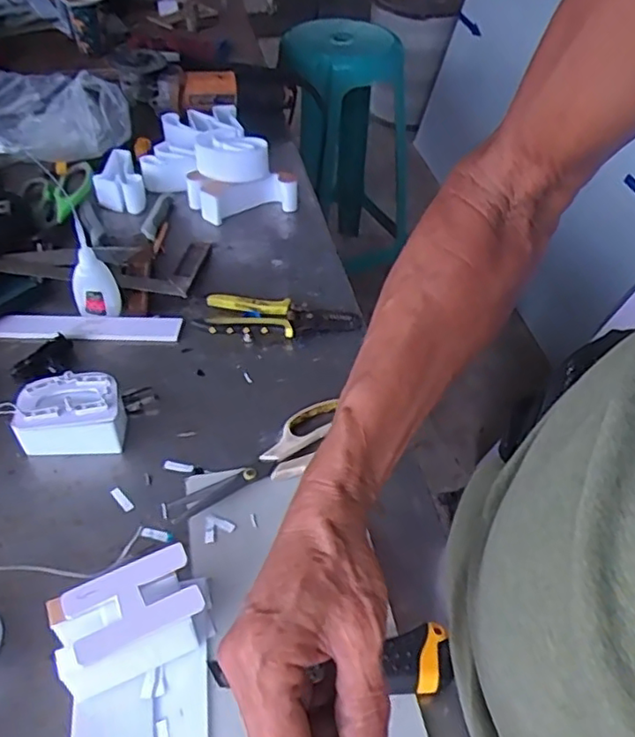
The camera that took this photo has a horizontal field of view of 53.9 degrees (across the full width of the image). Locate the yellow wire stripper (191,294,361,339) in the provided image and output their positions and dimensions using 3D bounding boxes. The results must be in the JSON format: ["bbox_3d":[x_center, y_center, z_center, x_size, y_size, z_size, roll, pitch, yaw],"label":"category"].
[{"bbox_3d":[-0.042,-0.057,0.671,0.166,0.022,0.060,-4,46,-6],"label":"yellow wire stripper"}]

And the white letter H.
[{"bbox_3d":[-0.126,0.171,0.422,0.092,0.049,0.055,-19,50,-19],"label":"white letter H"}]

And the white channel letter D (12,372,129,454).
[{"bbox_3d":[-0.216,0.041,0.546,0.090,0.051,0.054,-4,46,-6],"label":"white channel letter D"}]

